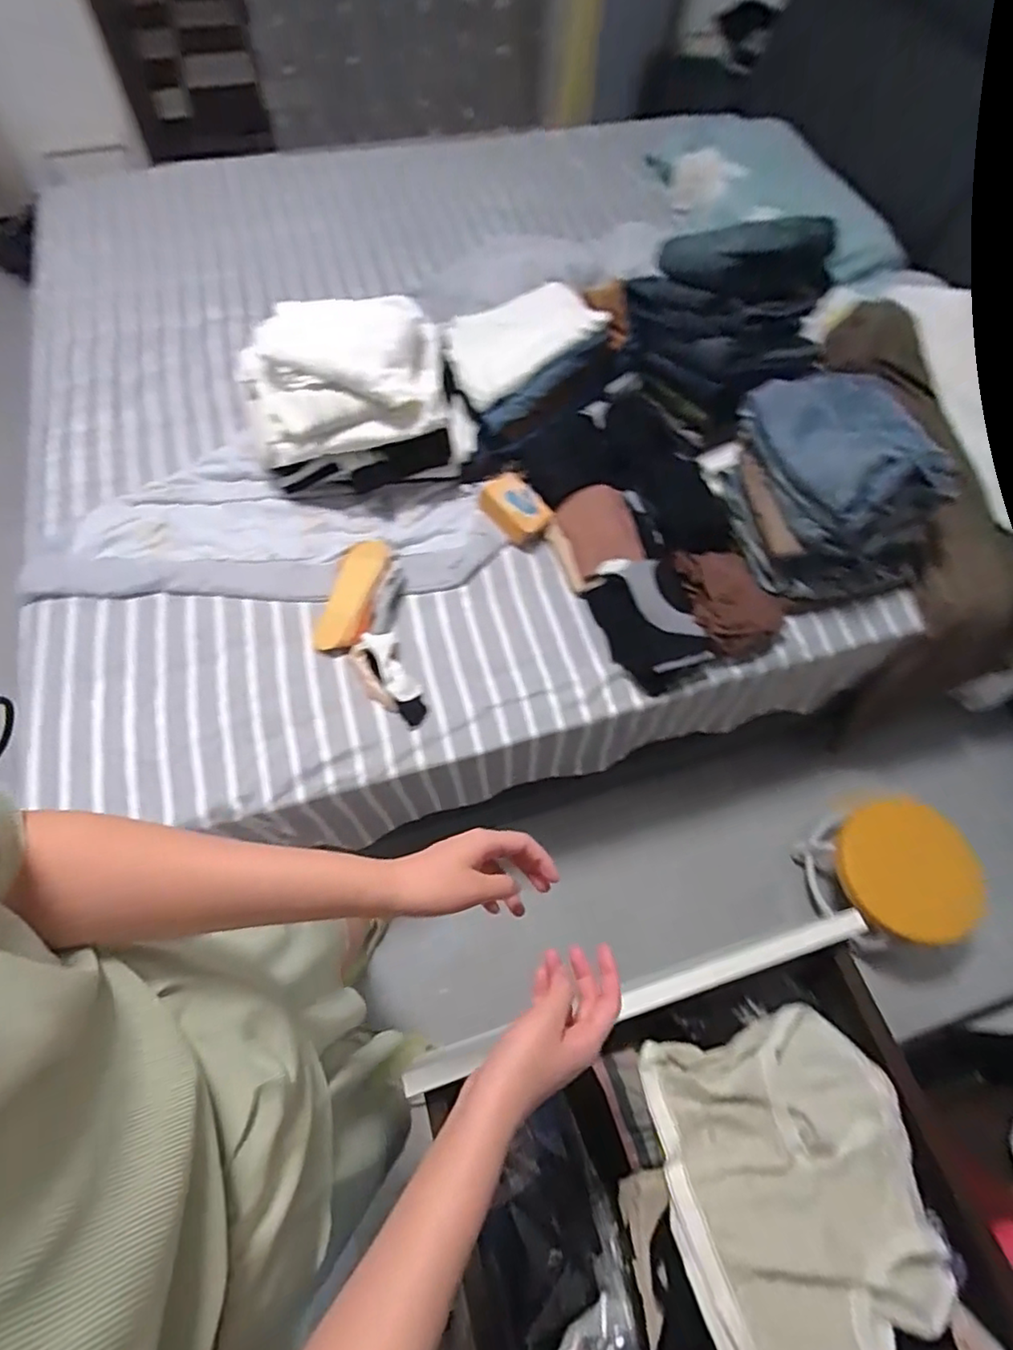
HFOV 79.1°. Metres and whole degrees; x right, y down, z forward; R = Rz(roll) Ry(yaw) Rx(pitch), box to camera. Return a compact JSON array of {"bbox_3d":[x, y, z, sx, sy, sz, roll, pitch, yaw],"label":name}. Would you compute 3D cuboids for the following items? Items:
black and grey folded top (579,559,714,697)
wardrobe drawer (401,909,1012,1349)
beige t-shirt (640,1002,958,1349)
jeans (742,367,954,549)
[{"bbox_3d":[0.228,-0.089,0.982,0.131,0.069,0.216,-27,67,-15],"label":"black and grey folded top"},{"bbox_3d":[0.216,0.498,0.570,0.481,0.160,0.406,-16,65,-10],"label":"wardrobe drawer"},{"bbox_3d":[0.262,0.451,0.545,0.237,0.065,0.251,-9,64,-7],"label":"beige t-shirt"},{"bbox_3d":[0.529,-0.353,0.951,0.237,0.093,0.296,-22,66,-13],"label":"jeans"}]

